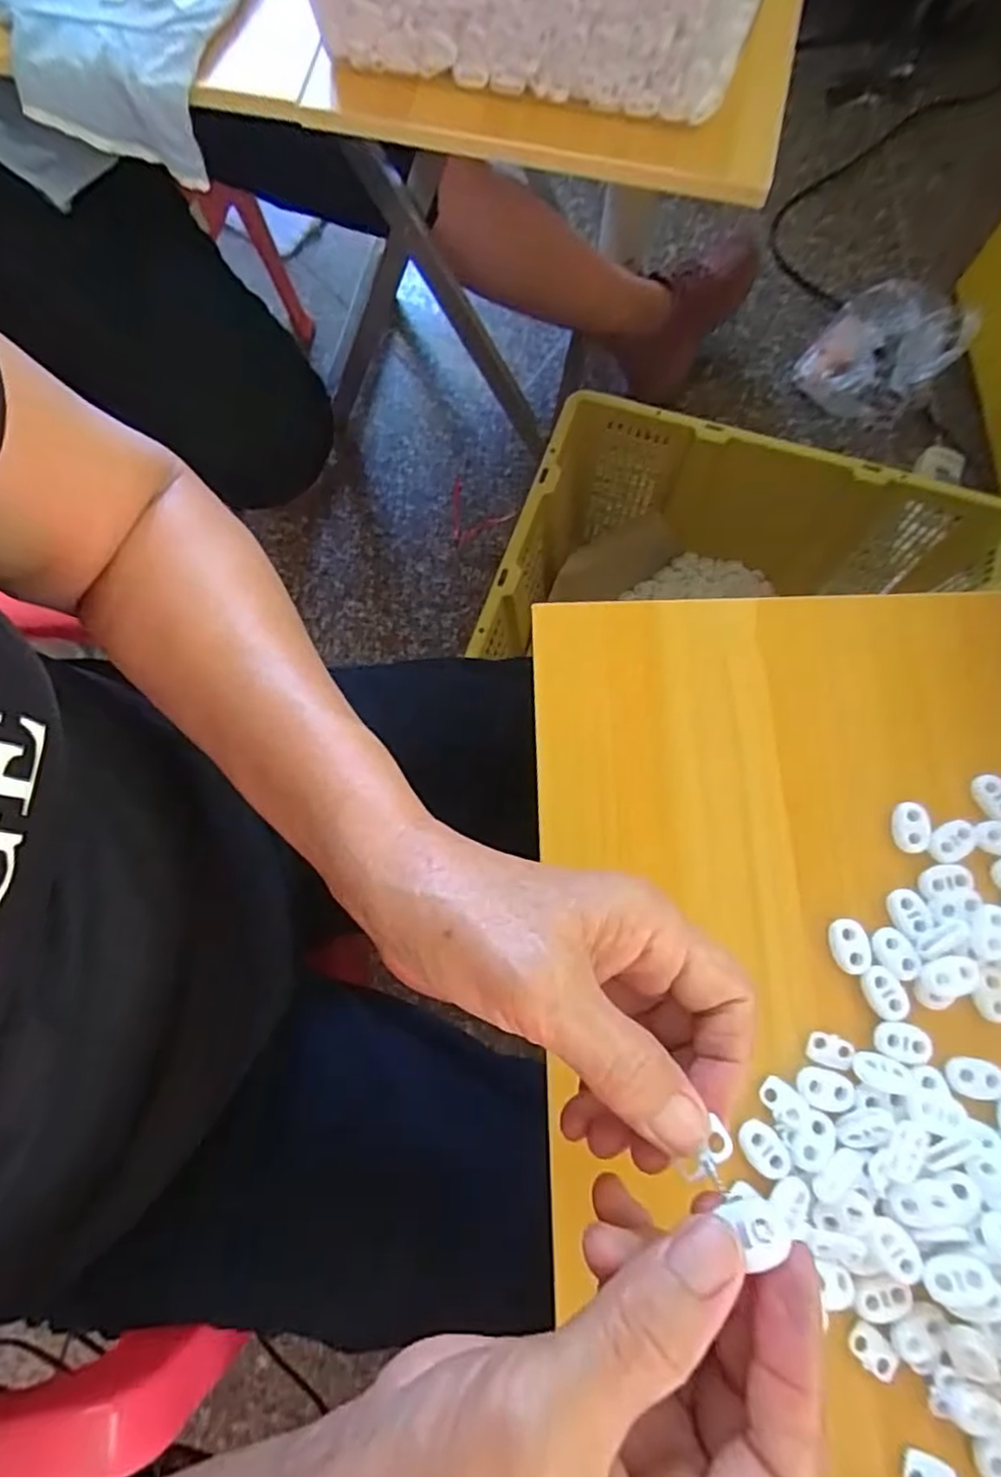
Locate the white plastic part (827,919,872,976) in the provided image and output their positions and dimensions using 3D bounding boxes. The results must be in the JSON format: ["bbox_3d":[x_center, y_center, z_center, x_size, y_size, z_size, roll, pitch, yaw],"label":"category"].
[{"bbox_3d":[0.151,0.090,0.287,0.016,0.004,0.023,-2,76,0],"label":"white plastic part"}]

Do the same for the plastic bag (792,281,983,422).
[{"bbox_3d":[0.541,-0.554,0.941,0.176,0.120,0.189,36,79,9],"label":"plastic bag"}]

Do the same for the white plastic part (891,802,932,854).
[{"bbox_3d":[0.185,0.040,0.298,0.015,0.006,0.022,-1,76,0],"label":"white plastic part"}]

